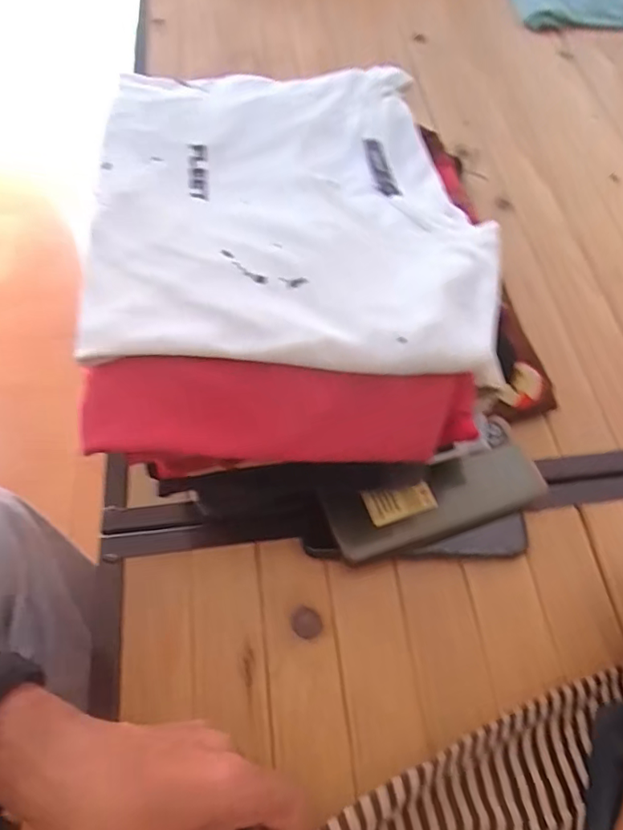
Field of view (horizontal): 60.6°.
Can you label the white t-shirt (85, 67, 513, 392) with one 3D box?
[{"bbox_3d":[-0.024,-0.158,0.368,0.240,0.030,0.321,-3,60,-2],"label":"white t-shirt"}]

